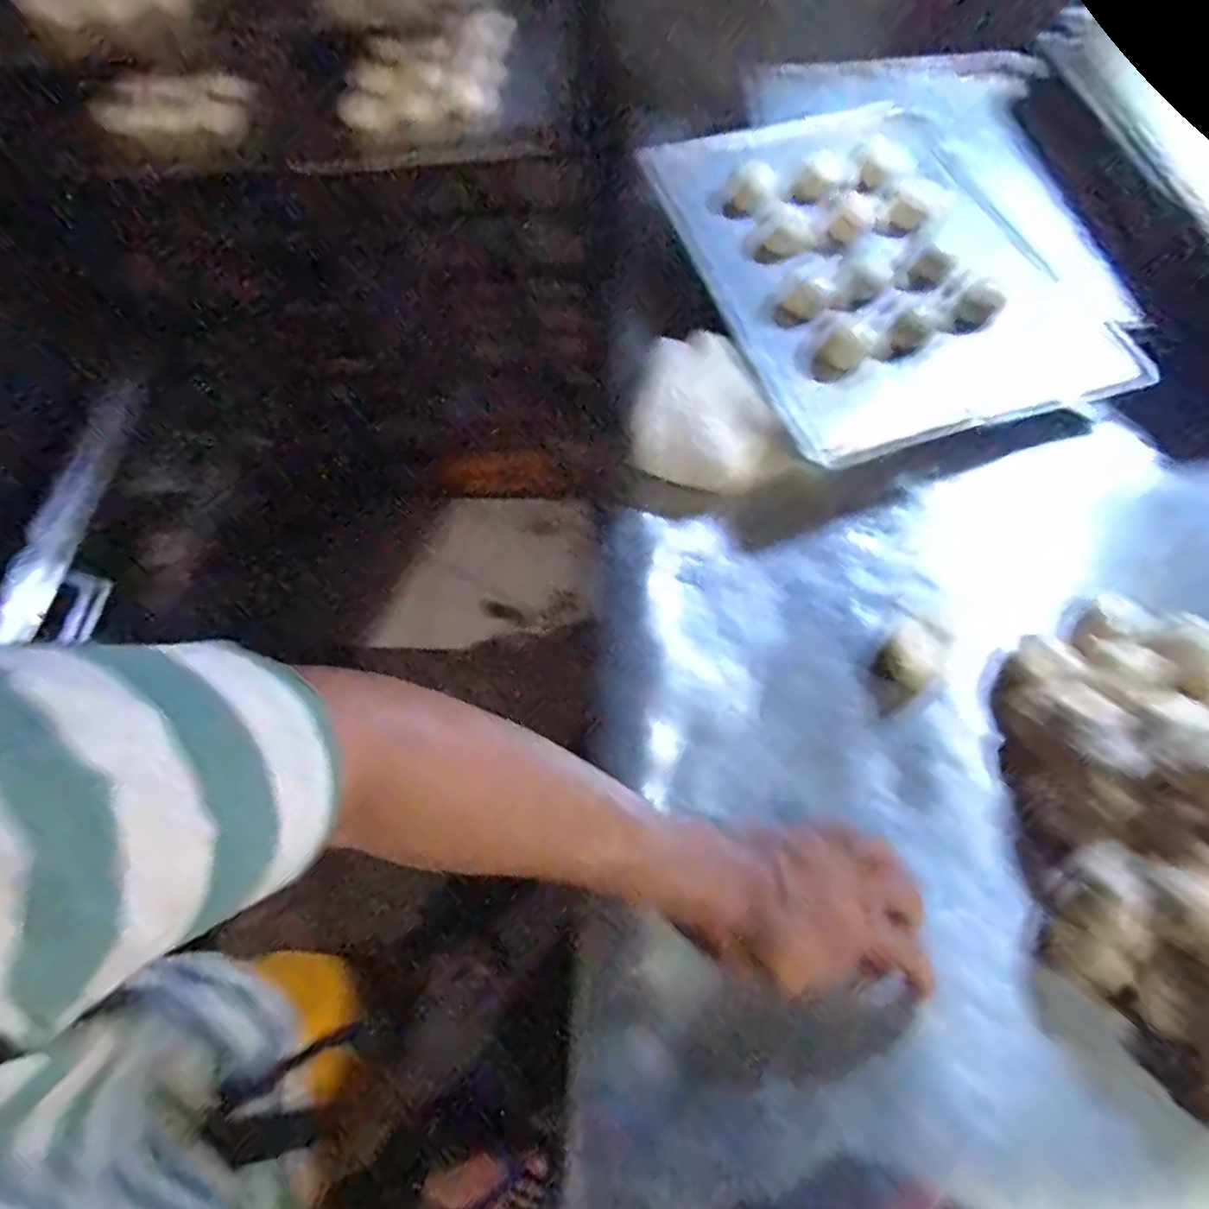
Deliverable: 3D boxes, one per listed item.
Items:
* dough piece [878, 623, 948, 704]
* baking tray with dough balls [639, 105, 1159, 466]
[{"bbox_3d":[0.243,0.043,0.529,0.056,0.021,0.044,-35,66,-14],"label":"dough piece"},{"bbox_3d":[0.261,-0.349,0.663,0.321,0.040,0.452,-16,63,-5],"label":"baking tray with dough balls"}]

